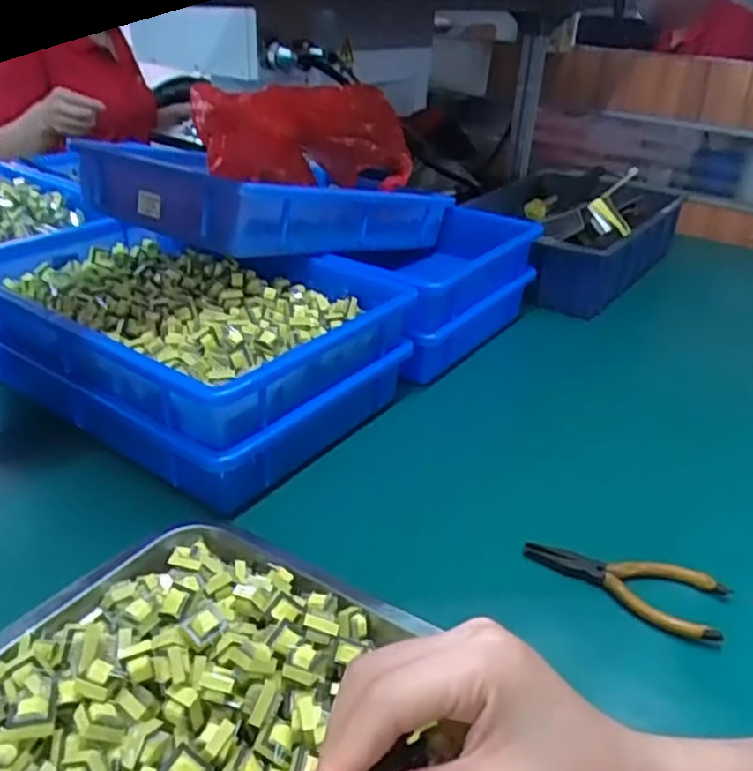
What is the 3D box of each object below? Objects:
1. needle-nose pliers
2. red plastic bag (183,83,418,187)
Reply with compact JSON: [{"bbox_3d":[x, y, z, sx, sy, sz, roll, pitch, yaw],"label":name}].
[{"bbox_3d":[0.162,0.132,0.458,0.126,0.019,0.052,14,32,18],"label":"needle-nose pliers"},{"bbox_3d":[-0.078,-0.278,0.755,0.239,0.100,0.117,3,31,-6],"label":"red plastic bag"}]

